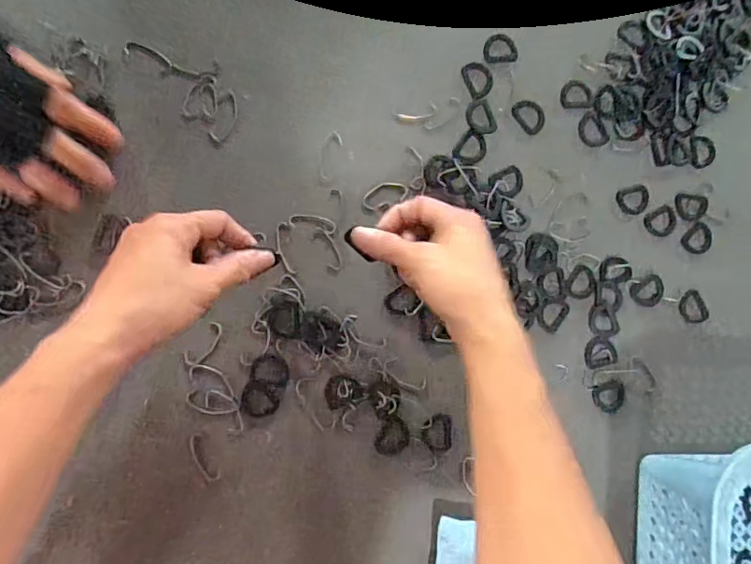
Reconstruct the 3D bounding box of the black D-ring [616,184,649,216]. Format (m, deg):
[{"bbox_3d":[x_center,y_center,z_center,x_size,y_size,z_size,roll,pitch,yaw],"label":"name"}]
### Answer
[{"bbox_3d":[0.221,-0.070,0.457,0.030,0.004,0.025,-9,90,-10],"label":"black D-ring"}]

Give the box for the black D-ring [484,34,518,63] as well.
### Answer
[{"bbox_3d":[0.105,-0.194,0.442,0.028,0.005,0.022,-4,89,-10],"label":"black D-ring"}]

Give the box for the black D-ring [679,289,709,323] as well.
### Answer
[{"bbox_3d":[0.277,0.023,0.463,0.023,0.004,0.031,-30,94,-9],"label":"black D-ring"}]

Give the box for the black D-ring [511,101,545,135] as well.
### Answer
[{"bbox_3d":[0.129,-0.139,0.443,0.026,0.004,0.030,-36,95,-9],"label":"black D-ring"}]

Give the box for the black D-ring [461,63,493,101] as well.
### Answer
[{"bbox_3d":[0.085,-0.166,0.437,0.025,0.004,0.031,-22,93,-10],"label":"black D-ring"}]

